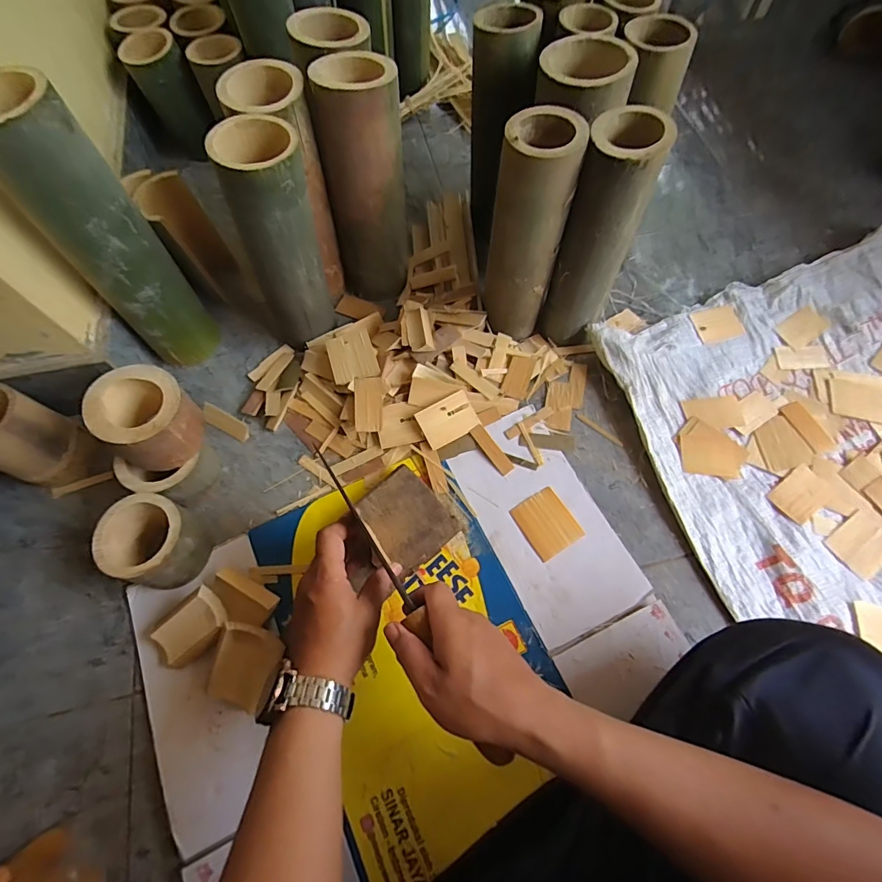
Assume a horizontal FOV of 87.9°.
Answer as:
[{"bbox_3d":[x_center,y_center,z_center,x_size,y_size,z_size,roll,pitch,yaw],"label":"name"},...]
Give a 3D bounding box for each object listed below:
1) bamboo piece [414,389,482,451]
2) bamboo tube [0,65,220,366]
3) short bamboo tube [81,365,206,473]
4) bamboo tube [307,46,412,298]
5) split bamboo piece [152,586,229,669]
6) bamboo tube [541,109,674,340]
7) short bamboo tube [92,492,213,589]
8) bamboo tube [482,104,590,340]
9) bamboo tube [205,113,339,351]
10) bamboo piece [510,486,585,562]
[{"bbox_3d":[0.010,-0.028,0.590,0.072,0.004,0.052,-29,95,-10],"label":"bamboo piece"},{"bbox_3d":[-0.368,-0.215,0.518,0.096,0.310,0.082,-38,70,-15],"label":"bamboo tube"},{"bbox_3d":[-0.317,-0.023,0.498,0.089,0.081,0.087,0,66,0],"label":"short bamboo tube"},{"bbox_3d":[-0.098,-0.326,0.597,0.102,0.278,0.099,-13,63,-9],"label":"bamboo tube"},{"bbox_3d":[-0.262,0.198,0.479,0.080,0.021,0.051,-42,92,6],"label":"split bamboo piece"},{"bbox_3d":[0.185,-0.231,0.556,0.078,0.271,0.086,18,67,8],"label":"bamboo tube"},{"bbox_3d":[-0.318,0.114,0.514,0.091,0.080,0.084,0,65,1],"label":"short bamboo tube"},{"bbox_3d":[0.101,-0.236,0.552,0.083,0.265,0.081,13,67,6],"label":"bamboo tube"},{"bbox_3d":[-0.184,-0.227,0.549,0.095,0.260,0.080,-13,67,-5],"label":"bamboo tube"},{"bbox_3d":[0.127,0.097,0.548,0.060,0.005,0.071,-28,68,-12],"label":"bamboo piece"}]

